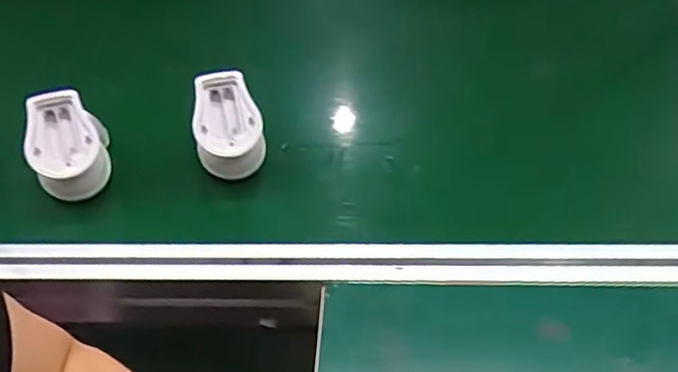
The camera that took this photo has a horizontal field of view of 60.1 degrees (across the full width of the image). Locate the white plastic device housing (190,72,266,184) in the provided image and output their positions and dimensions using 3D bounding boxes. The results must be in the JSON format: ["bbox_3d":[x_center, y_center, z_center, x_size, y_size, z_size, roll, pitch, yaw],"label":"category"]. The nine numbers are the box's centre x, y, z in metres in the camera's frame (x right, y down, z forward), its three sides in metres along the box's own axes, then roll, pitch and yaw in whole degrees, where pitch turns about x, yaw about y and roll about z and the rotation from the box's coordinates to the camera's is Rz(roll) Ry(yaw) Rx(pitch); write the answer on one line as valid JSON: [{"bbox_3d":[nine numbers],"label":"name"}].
[{"bbox_3d":[-0.106,-0.057,0.555,0.061,0.079,0.067,-11,41,-9],"label":"white plastic device housing"}]

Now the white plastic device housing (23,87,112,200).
[{"bbox_3d":[-0.255,-0.038,0.550,0.068,0.078,0.081,-22,43,-20],"label":"white plastic device housing"}]

